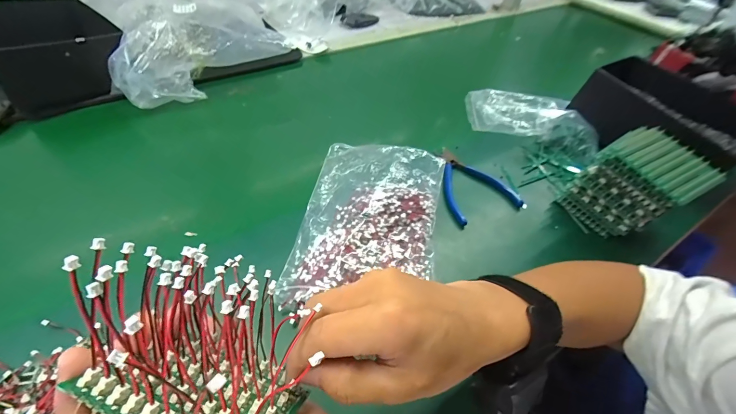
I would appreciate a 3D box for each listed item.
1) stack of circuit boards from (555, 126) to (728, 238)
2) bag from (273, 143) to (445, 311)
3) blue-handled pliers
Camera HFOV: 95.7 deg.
[{"bbox_3d":[0.324,-0.020,0.416,0.068,0.124,0.101,-16,52,-18],"label":"stack of circuit boards"},{"bbox_3d":[0.002,0.016,0.404,0.158,0.046,0.234,10,49,5],"label":"bag"},{"bbox_3d":[0.149,-0.039,0.483,0.113,0.021,0.121,-16,52,-17],"label":"blue-handled pliers"}]

